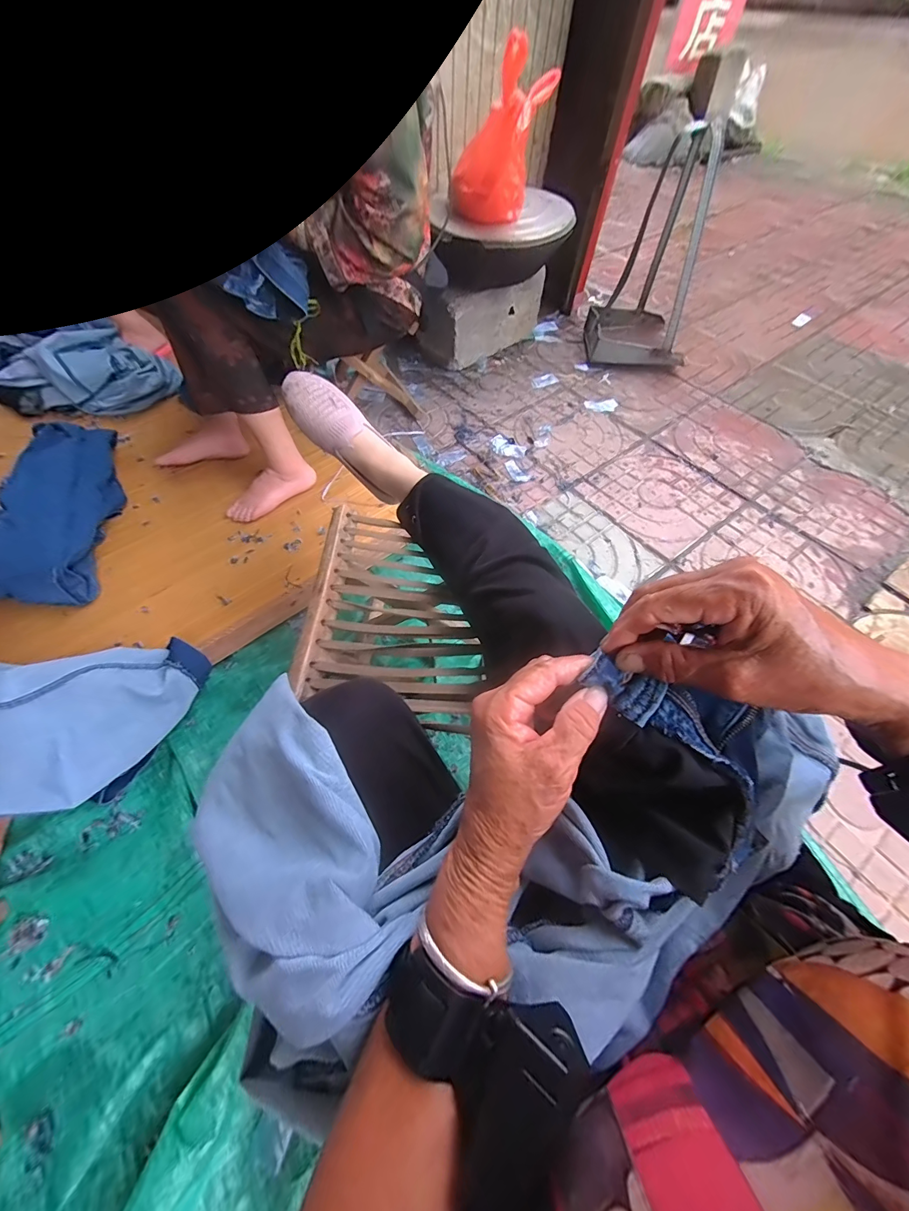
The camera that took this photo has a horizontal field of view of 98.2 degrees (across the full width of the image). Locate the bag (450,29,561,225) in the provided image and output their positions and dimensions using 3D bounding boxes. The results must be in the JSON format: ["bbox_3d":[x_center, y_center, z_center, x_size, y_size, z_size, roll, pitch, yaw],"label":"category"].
[{"bbox_3d":[0.100,-0.994,0.841,0.214,0.232,0.125,2,61,2],"label":"bag"}]

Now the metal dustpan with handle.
[{"bbox_3d":[0.579,-0.952,1.119,0.307,0.451,0.307,16,61,8],"label":"metal dustpan with handle"}]

